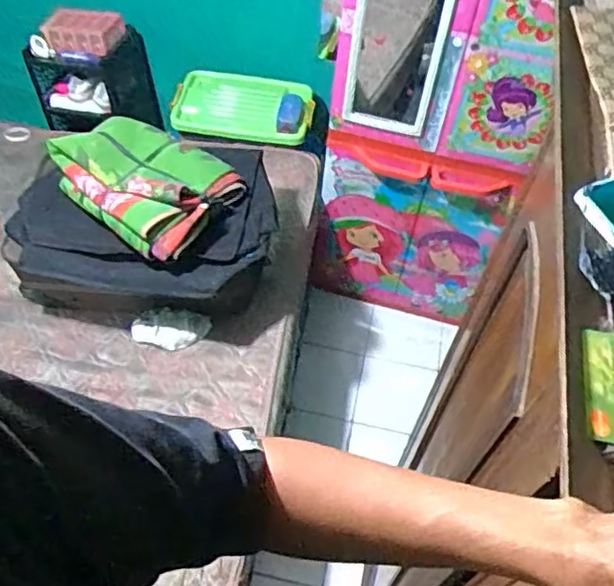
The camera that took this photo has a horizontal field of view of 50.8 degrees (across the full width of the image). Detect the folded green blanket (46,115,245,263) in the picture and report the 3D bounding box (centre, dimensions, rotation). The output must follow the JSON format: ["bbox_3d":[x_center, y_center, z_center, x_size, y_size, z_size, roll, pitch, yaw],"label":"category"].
[{"bbox_3d":[-0.444,-0.325,1.797,0.492,0.118,0.342,37,60,21],"label":"folded green blanket"}]

